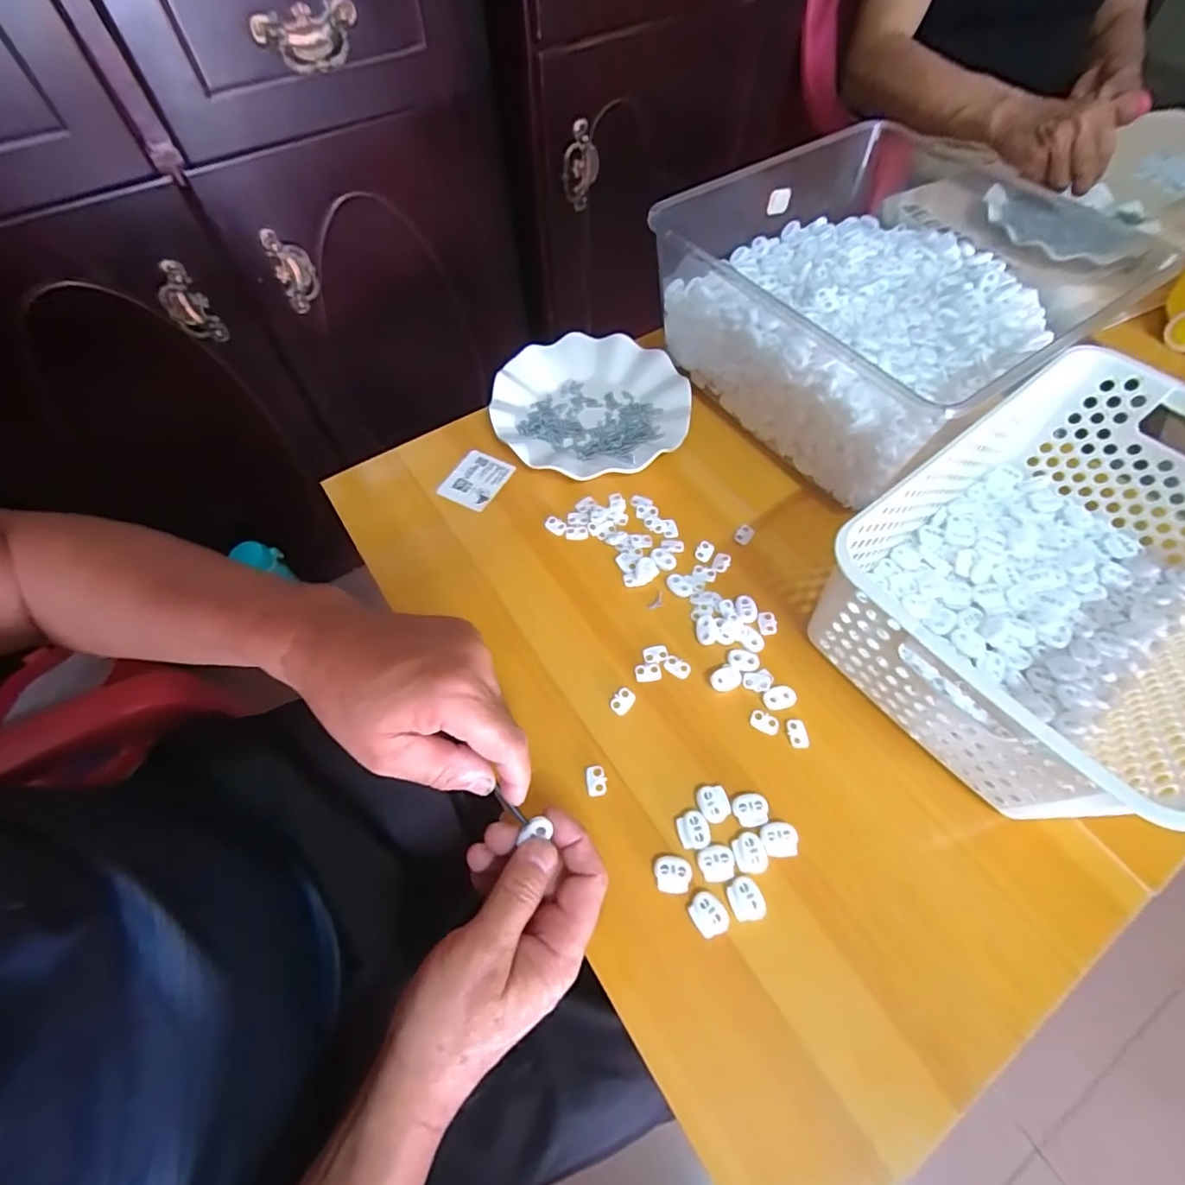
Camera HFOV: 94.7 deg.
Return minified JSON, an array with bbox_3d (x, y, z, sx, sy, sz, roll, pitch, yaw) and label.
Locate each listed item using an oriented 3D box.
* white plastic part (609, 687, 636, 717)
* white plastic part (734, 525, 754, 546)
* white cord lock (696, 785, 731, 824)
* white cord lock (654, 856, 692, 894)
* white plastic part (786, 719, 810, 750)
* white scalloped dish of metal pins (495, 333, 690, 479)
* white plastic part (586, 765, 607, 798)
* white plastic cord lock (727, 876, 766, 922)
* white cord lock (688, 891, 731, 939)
[{"bbox_3d":[0.022,0.077,0.389,0.015,0.004,0.020,29,65,15],"label":"white plastic part"},{"bbox_3d":[0.128,-0.049,0.460,0.013,0.004,0.019,30,65,16],"label":"white plastic part"},{"bbox_3d":[0.079,0.136,0.352,0.020,0.004,0.023,-11,61,-6],"label":"white cord lock"},{"bbox_3d":[0.049,0.172,0.333,0.022,0.004,0.019,2,61,1],"label":"white cord lock"},{"bbox_3d":[0.141,0.097,0.375,0.013,0.004,0.020,-9,61,-5],"label":"white plastic part"},{"bbox_3d":[-0.001,-0.178,0.523,0.179,0.023,0.174,0,61,0],"label":"white scalloped dish of metal pins"},{"bbox_3d":[0.003,0.125,0.363,0.014,0.004,0.019,-11,61,-6],"label":"white plastic part"},{"bbox_3d":[0.092,0.183,0.325,0.020,0.004,0.023,-11,61,-6],"label":"white plastic cord lock"},{"bbox_3d":[0.069,0.190,0.321,0.020,0.004,0.022,-27,64,-14],"label":"white cord lock"}]

